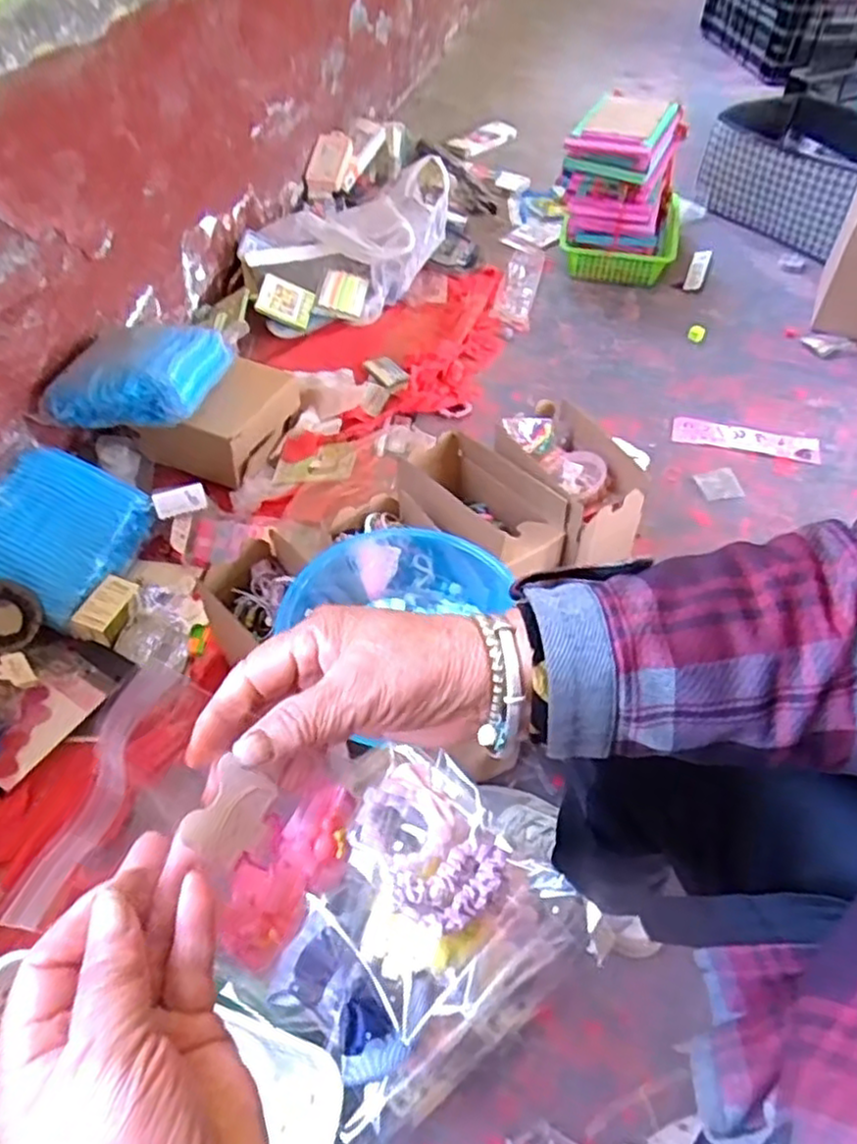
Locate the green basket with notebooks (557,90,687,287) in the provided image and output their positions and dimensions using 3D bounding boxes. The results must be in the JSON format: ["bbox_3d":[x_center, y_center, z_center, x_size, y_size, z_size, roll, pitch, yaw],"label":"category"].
[{"bbox_3d":[0.413,-0.798,1.496,0.249,0.292,0.249,14,51,10],"label":"green basket with notebooks"}]

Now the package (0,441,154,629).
[{"bbox_3d":[-0.507,-0.057,0.952,0.190,0.086,0.211,13,52,10],"label":"package"}]

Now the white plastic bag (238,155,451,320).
[{"bbox_3d":[-0.146,-0.668,1.446,0.441,0.186,0.226,-18,53,-15],"label":"white plastic bag"}]

